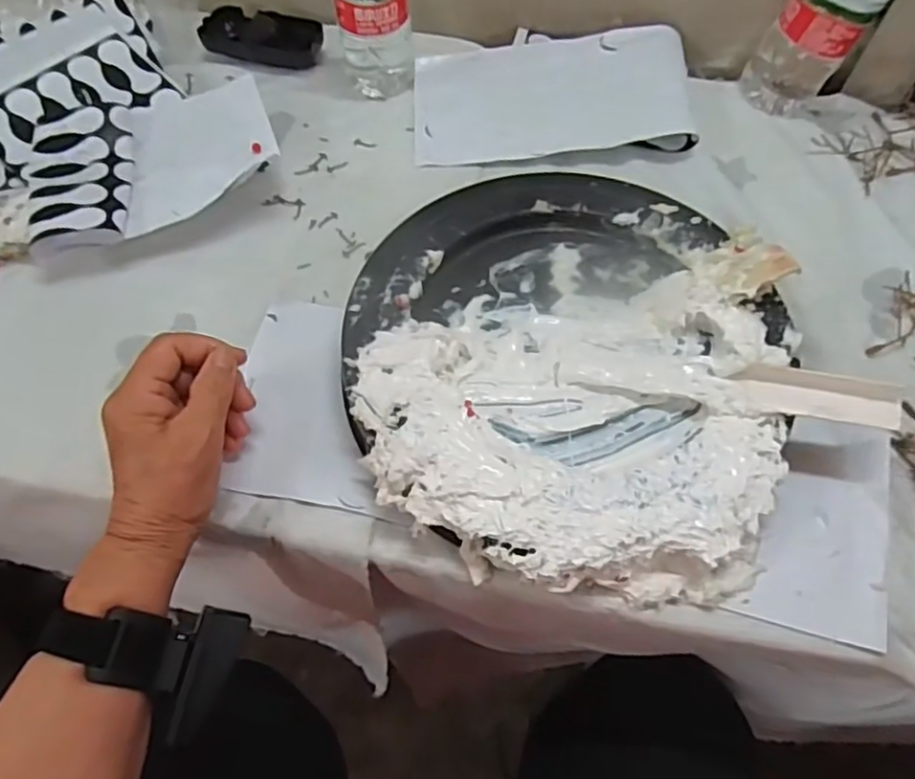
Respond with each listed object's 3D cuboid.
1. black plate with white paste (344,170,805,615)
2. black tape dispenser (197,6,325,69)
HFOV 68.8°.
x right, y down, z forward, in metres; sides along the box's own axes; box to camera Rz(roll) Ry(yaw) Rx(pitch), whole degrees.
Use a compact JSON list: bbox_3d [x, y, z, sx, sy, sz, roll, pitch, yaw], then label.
[{"bbox_3d":[0.066,-0.024,0.426,0.262,0.057,0.282,0,60,0],"label":"black plate with white paste"},{"bbox_3d":[-0.184,-0.329,0.626,0.110,0.024,0.056,13,61,8],"label":"black tape dispenser"}]

